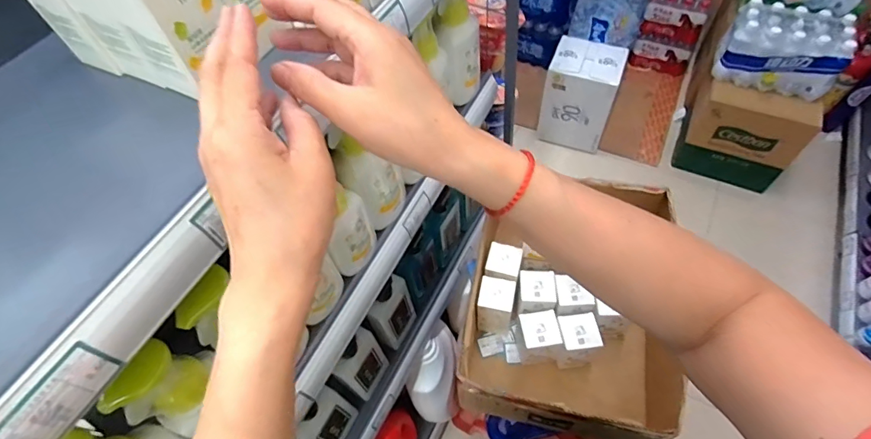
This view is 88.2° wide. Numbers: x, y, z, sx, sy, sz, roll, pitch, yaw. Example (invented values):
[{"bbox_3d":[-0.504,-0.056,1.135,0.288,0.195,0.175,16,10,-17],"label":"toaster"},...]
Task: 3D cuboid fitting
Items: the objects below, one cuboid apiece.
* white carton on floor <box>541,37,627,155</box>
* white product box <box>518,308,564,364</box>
[{"bbox_3d":[0.552,-0.477,1.715,0.246,0.334,0.226,16,61,14],"label":"white carton on floor"},{"bbox_3d":[0.155,0.182,0.678,0.049,0.096,0.055,-9,58,-1],"label":"white product box"}]

